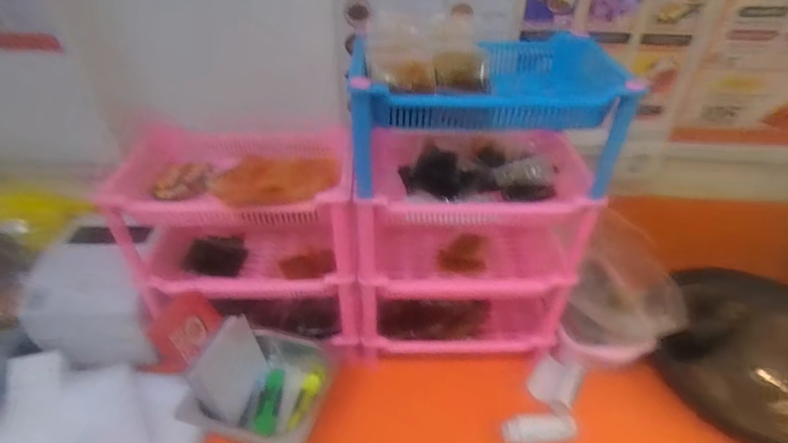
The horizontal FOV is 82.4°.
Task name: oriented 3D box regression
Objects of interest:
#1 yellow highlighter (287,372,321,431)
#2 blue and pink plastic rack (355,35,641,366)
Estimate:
[{"bbox_3d":[-0.129,0.256,0.642,0.019,0.017,0.080,16,62,19],"label":"yellow highlighter"},{"bbox_3d":[0.096,0.001,0.653,0.303,0.475,0.204,1,37,1],"label":"blue and pink plastic rack"}]

